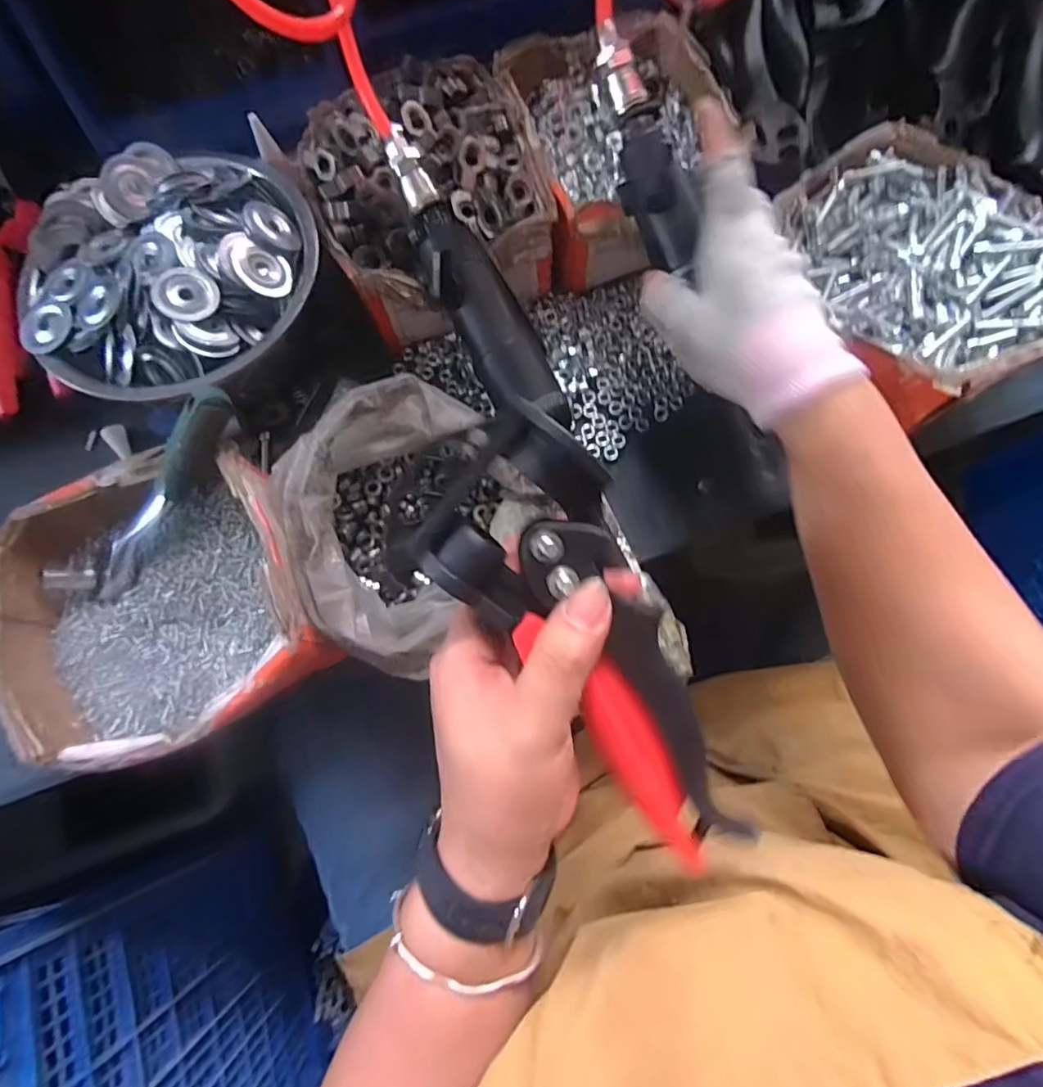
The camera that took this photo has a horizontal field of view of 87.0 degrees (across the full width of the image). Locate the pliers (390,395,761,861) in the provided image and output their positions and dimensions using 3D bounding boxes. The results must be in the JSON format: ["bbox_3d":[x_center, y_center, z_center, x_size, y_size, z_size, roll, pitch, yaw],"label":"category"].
[{"bbox_3d":[0.027,0.051,0.215,0.077,0.020,0.198,-31,102,-7],"label":"pliers"}]

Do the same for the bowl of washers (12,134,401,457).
[{"bbox_3d":[-0.219,-0.163,0.371,0.183,0.086,0.181,-38,76,-9],"label":"bowl of washers"}]

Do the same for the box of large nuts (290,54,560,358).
[{"bbox_3d":[-0.061,-0.234,0.378,0.151,0.079,0.172,-21,74,-4],"label":"box of large nuts"}]

